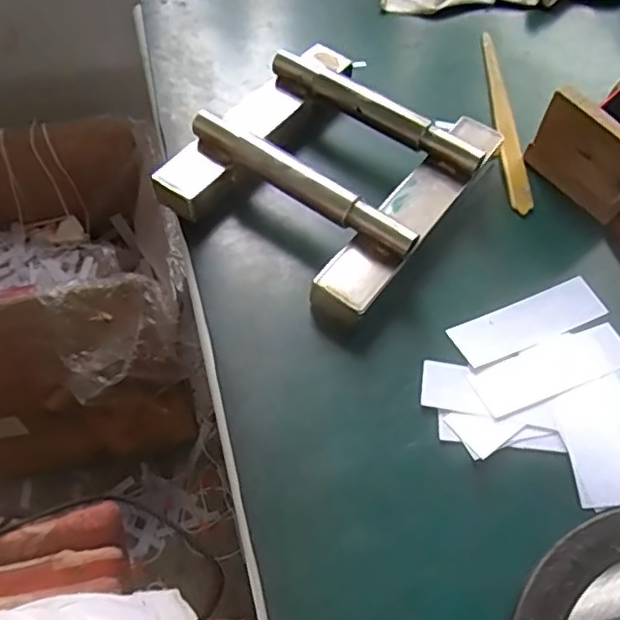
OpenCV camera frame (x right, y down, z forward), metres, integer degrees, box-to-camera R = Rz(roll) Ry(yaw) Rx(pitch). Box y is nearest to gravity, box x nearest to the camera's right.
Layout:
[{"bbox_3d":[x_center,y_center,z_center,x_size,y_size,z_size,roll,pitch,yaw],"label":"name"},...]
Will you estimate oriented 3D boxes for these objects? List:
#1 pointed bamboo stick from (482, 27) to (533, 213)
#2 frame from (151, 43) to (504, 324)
[{"bbox_3d":[0.160,-0.164,0.509,0.022,0.013,0.208,2,58,0],"label":"pointed bamboo stick"},{"bbox_3d":[0.015,-0.109,0.445,0.181,0.048,0.193,33,63,17],"label":"frame"}]

